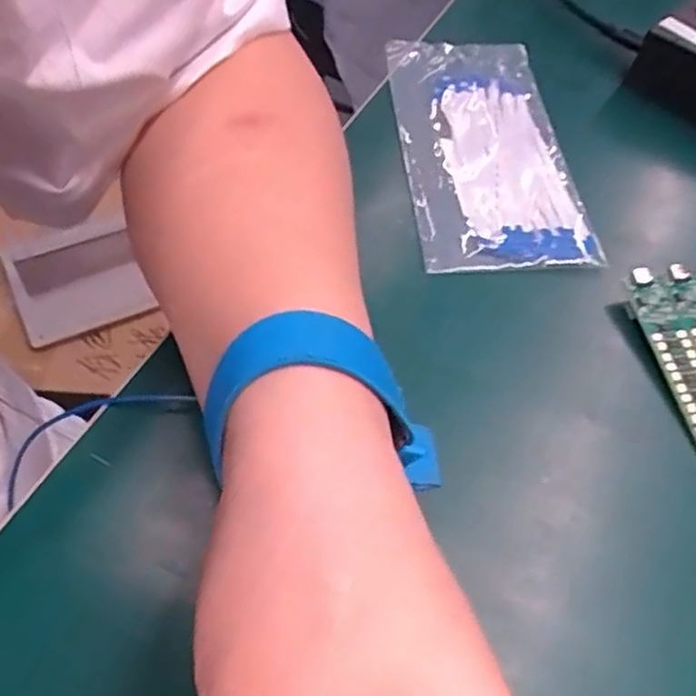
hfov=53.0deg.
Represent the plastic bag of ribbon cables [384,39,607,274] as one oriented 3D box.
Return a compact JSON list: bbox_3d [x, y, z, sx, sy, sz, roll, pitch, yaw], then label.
[{"bbox_3d":[0.067,-0.100,0.346,0.080,0.019,0.165,-1,53,-7],"label":"plastic bag of ribbon cables"}]

